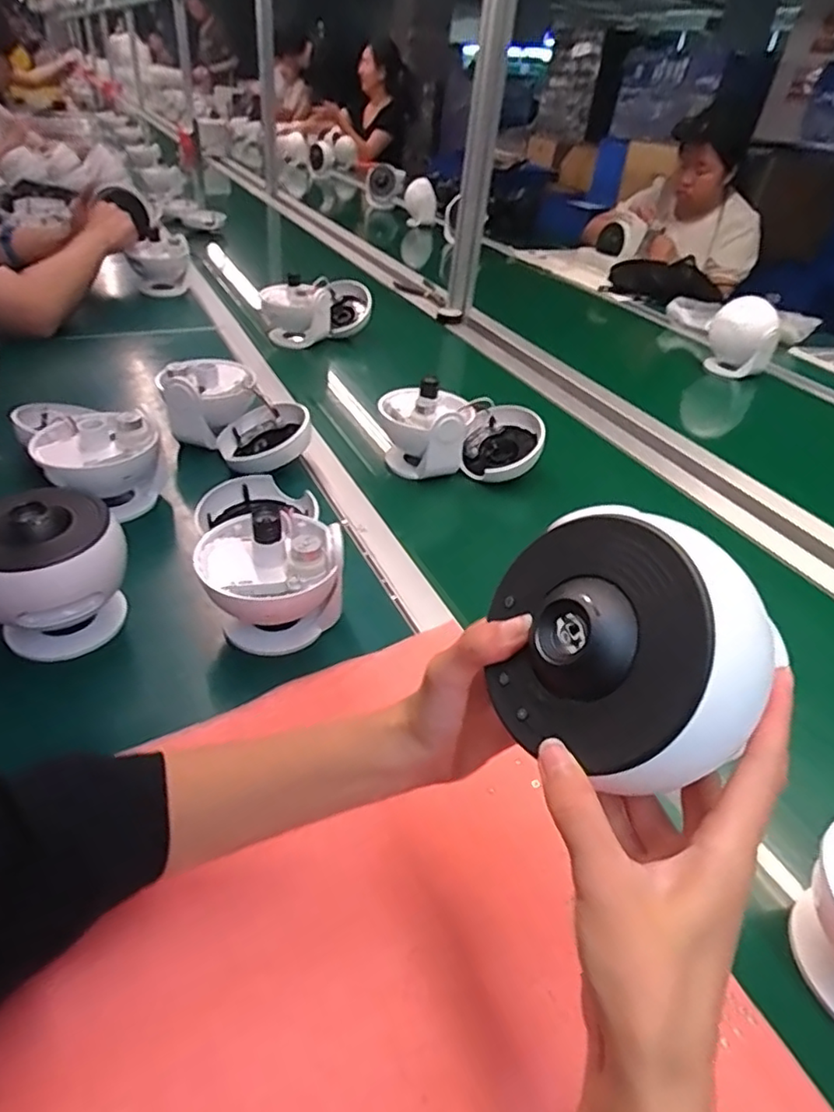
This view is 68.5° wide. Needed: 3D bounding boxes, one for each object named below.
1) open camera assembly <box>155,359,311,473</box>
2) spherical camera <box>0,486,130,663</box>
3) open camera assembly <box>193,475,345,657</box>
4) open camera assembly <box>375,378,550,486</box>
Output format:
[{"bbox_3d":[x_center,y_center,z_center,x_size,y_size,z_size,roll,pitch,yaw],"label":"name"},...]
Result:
[{"bbox_3d":[-0.219,-0.171,0.760,0.173,0.094,0.118,28,42,25],"label":"open camera assembly"},{"bbox_3d":[-0.293,0.020,0.492,0.105,0.119,0.086,-29,50,-36],"label":"spherical camera"},{"bbox_3d":[-0.125,0.010,0.530,0.117,0.098,0.115,-5,39,-12],"label":"open camera assembly"},{"bbox_3d":[0.058,-0.164,0.781,0.202,0.107,0.108,1,37,-7],"label":"open camera assembly"}]

